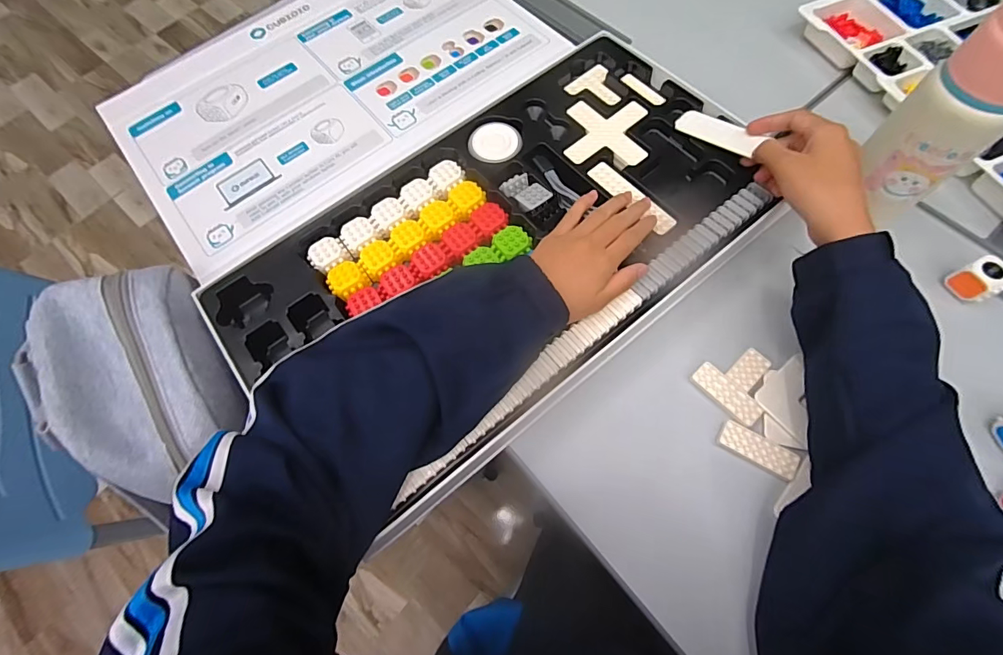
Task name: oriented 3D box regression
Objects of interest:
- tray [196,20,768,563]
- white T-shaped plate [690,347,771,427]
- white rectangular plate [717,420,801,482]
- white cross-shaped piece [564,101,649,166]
[{"bbox_3d":[0.009,-0.082,0.438,0.529,0.040,0.290,-38,71,-12],"label":"tray"},{"bbox_3d":[0.220,0.048,0.402,0.067,0.004,0.063,-40,71,-13],"label":"white T-shaped plate"},{"bbox_3d":[0.223,0.106,0.379,0.064,0.004,0.027,26,71,13],"label":"white rectangular plate"},{"bbox_3d":[0.113,-0.211,0.470,0.082,0.004,0.082,4,68,4],"label":"white cross-shaped piece"}]

